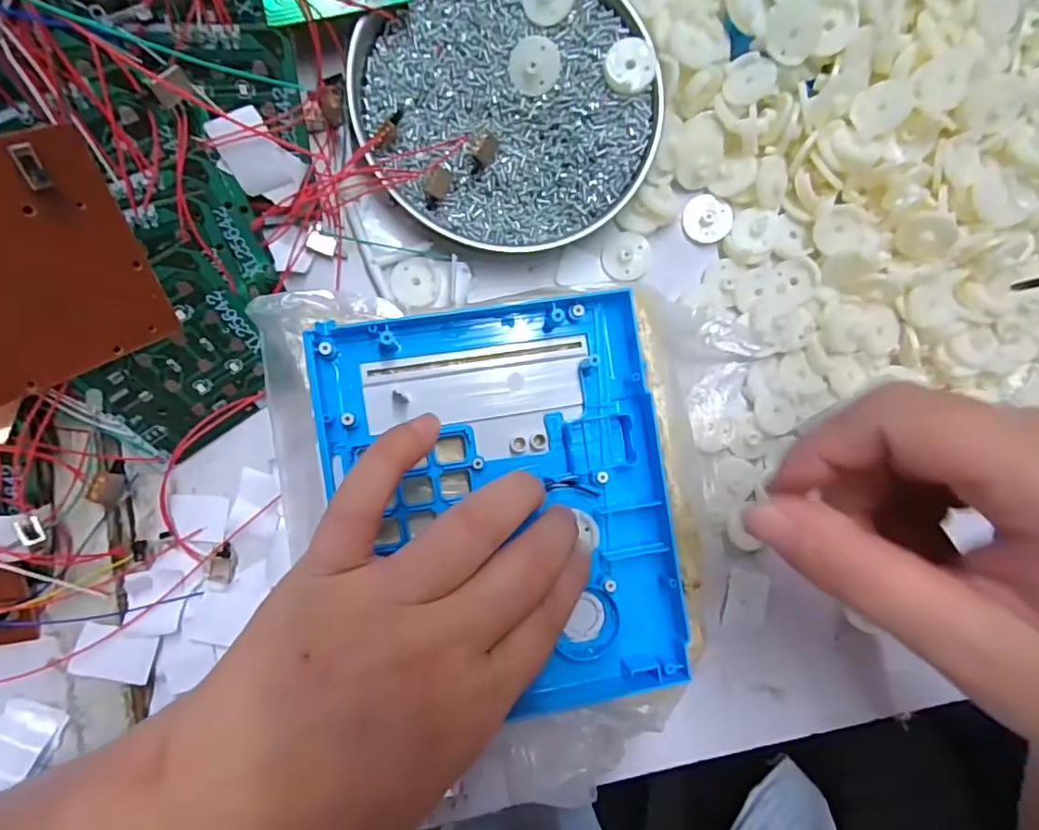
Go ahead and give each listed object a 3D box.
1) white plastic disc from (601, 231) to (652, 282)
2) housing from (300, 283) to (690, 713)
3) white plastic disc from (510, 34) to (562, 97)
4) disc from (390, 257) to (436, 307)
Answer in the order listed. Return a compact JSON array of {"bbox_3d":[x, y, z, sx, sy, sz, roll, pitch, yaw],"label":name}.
[{"bbox_3d":[0.052,-0.077,0.269,0.023,0.006,0.022,0,89,-7],"label":"white plastic disc"},{"bbox_3d":[-0.005,0.037,0.228,0.132,0.021,0.165,-9,90,-7],"label":"housing"},{"bbox_3d":[0.006,-0.160,0.253,0.023,0.005,0.023,4,110,11],"label":"white plastic disc"},{"bbox_3d":[-0.049,-0.061,0.253,0.020,0.004,0.022,0,89,-7],"label":"disc"}]

